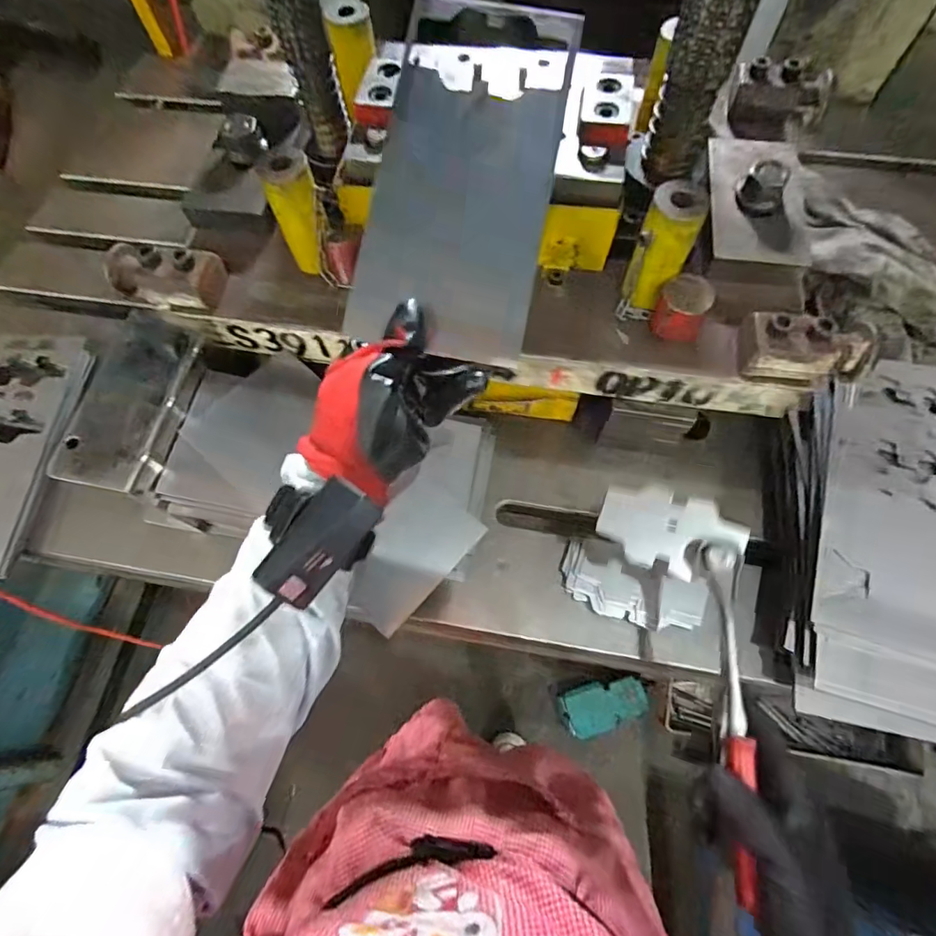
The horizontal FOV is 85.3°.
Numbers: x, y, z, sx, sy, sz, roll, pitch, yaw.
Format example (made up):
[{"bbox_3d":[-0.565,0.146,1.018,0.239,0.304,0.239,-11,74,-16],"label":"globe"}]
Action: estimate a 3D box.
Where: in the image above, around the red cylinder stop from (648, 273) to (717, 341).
[{"bbox_3d":[0.173,-0.129,0.411,0.038,0.037,0.041,19,69,10],"label":"red cylinder stop"}]

